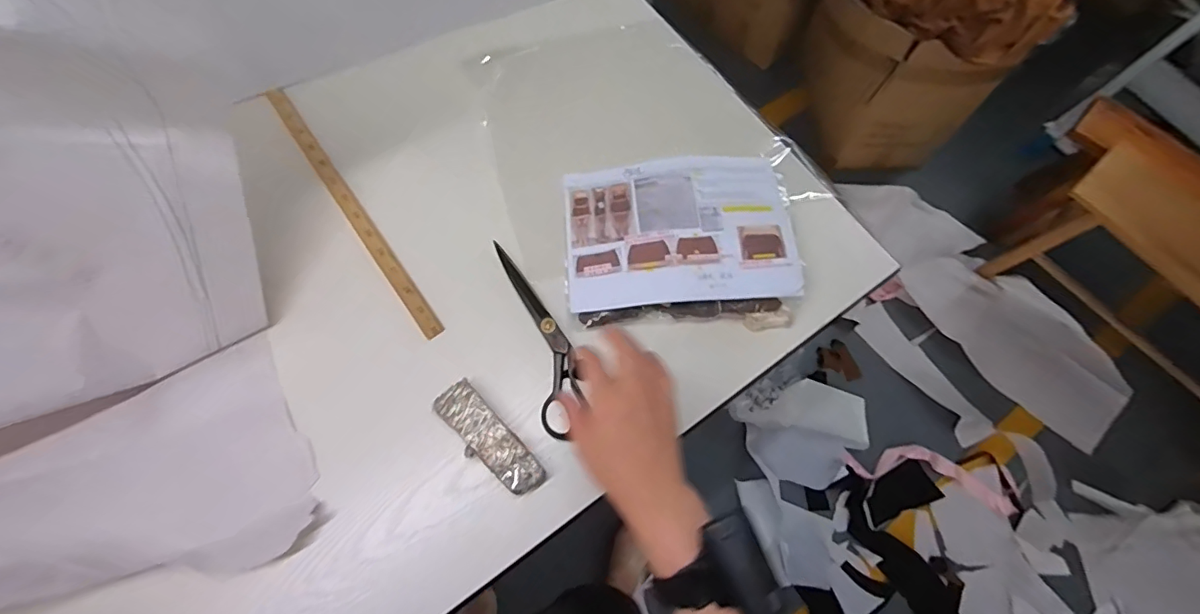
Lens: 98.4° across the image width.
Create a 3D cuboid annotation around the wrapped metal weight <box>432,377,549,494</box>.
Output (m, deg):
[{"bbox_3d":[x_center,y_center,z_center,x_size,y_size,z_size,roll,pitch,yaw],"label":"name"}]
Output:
[{"bbox_3d":[-0.127,0.152,0.597,0.048,0.033,0.146,-42,74,-12],"label":"wrapped metal weight"}]

